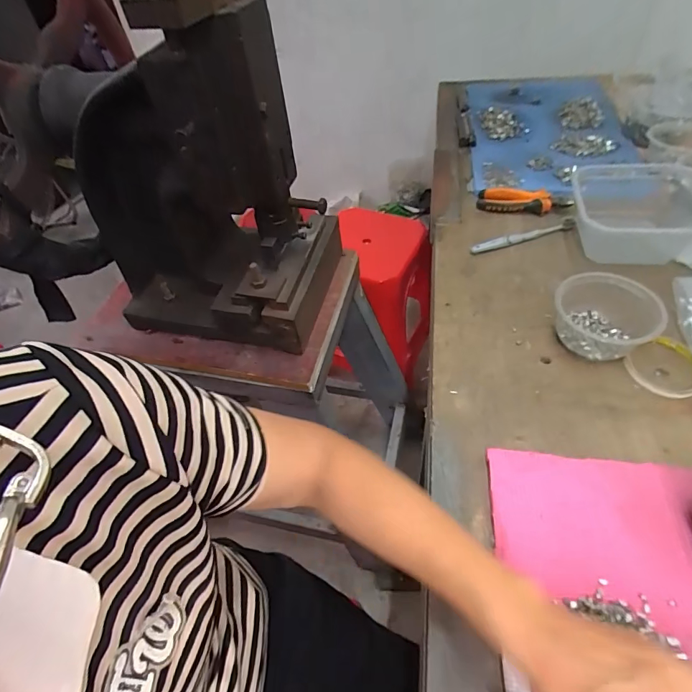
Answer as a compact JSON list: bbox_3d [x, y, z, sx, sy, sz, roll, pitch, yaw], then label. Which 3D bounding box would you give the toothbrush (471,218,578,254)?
[{"bbox_3d":[0.281,-0.175,0.658,0.177,0.012,0.020,-16,51,-7],"label":"toothbrush"}]

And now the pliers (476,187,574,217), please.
[{"bbox_3d":[0.304,-0.249,0.706,0.147,0.021,0.050,13,53,16],"label":"pliers"}]

